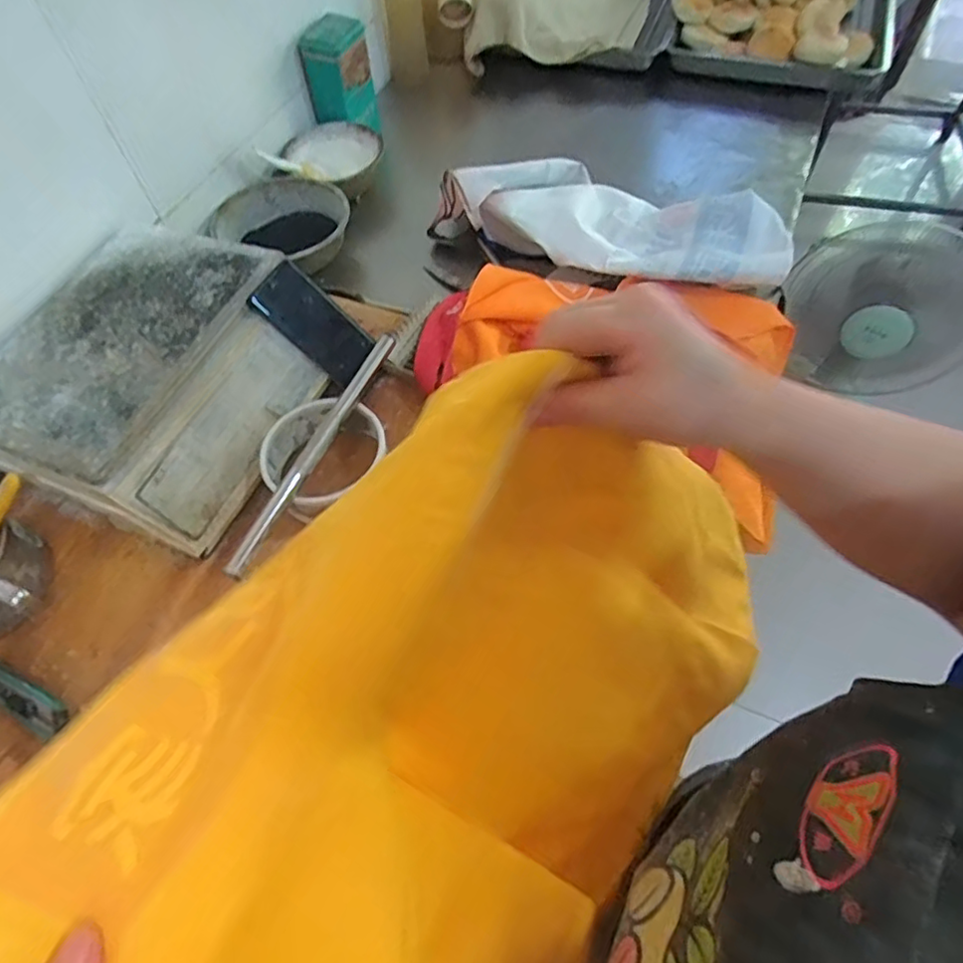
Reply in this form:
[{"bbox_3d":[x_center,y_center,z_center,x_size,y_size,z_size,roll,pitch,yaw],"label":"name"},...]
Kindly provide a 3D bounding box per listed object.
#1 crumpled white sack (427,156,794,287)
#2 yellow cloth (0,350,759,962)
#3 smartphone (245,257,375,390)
[{"bbox_3d":[0.161,-0.339,0.814,0.473,0.090,0.158,20,63,14],"label":"crumpled white sack"},{"bbox_3d":[-0.012,0.129,0.374,0.231,0.296,0.422,33,67,20],"label":"yellow cloth"},{"bbox_3d":[-0.188,-0.178,0.697,0.071,0.135,0.010,-57,26,-14],"label":"smartphone"}]

